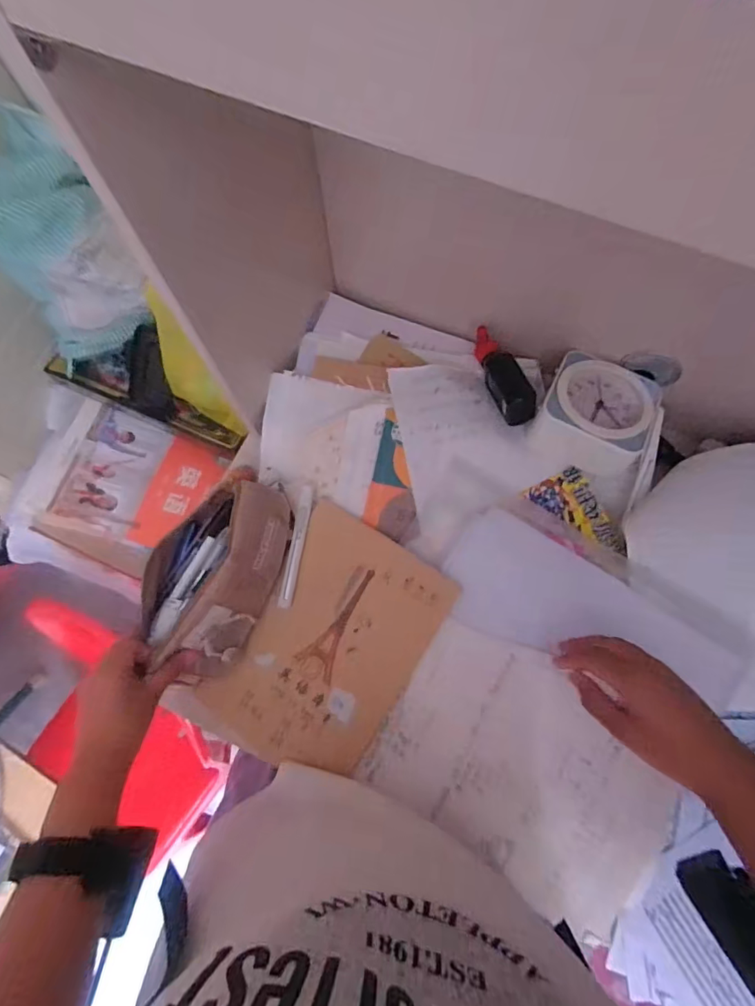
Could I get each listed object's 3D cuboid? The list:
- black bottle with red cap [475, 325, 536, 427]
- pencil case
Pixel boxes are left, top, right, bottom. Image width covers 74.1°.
[{"bbox_3d":[0.141,-0.144,0.567,0.033,0.030,0.117,-23,74,-5],"label":"black bottle with red cap"},{"bbox_3d":[-0.170,0.067,0.513,0.118,0.069,0.184,21,75,8],"label":"pencil case"}]

